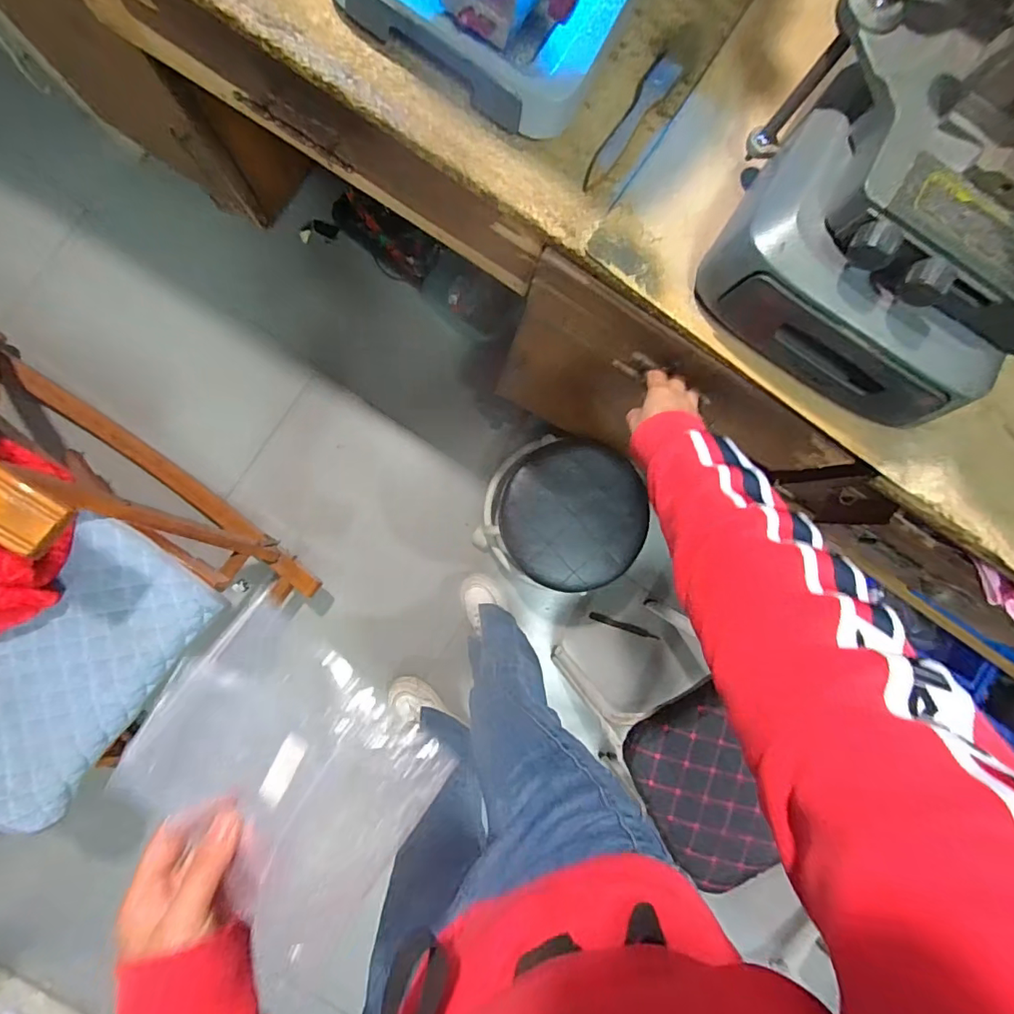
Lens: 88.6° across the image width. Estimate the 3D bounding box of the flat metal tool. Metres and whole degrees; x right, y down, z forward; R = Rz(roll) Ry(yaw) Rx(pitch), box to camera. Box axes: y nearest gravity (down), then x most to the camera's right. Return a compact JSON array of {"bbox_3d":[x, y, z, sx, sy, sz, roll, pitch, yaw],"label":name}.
[{"bbox_3d":[0.107,-0.327,0.446,0.024,0.006,0.123,32,93,7],"label":"flat metal tool"}]

